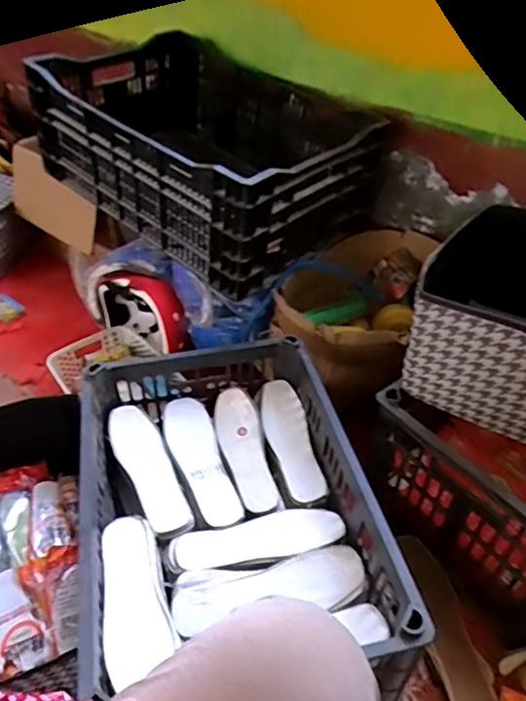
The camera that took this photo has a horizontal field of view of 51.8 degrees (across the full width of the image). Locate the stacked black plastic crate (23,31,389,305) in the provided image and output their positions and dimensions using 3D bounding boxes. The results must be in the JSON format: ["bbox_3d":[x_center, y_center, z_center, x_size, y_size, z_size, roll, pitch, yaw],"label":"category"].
[{"bbox_3d":[-0.108,-0.389,1.057,0.550,0.272,0.428,29,50,28],"label":"stacked black plastic crate"}]

